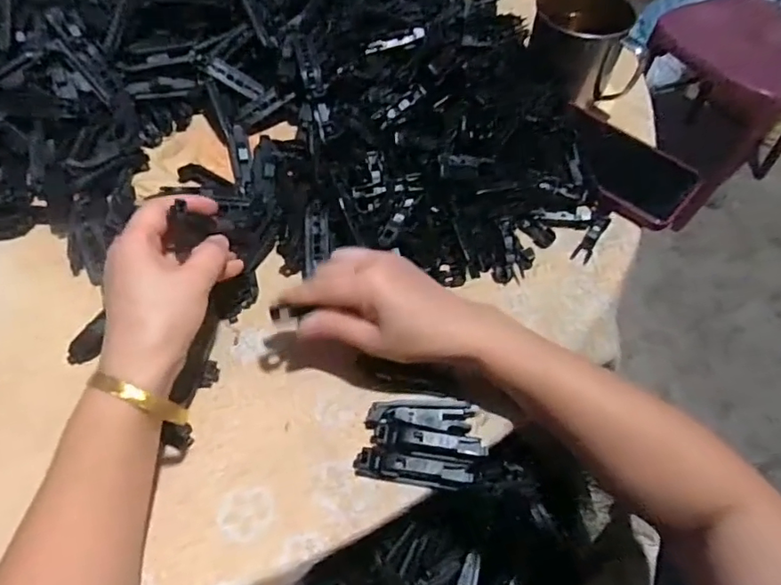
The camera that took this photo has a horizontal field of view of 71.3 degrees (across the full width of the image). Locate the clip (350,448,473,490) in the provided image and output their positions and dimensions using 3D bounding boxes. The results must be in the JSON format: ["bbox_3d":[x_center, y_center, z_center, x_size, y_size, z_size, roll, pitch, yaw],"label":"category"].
[{"bbox_3d":[0.016,0.117,0.360,0.078,0.015,0.017,6,58,3],"label":"clip"}]

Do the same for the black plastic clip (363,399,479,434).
[{"bbox_3d":[0.022,0.086,0.379,0.075,0.011,0.022,3,58,1],"label":"black plastic clip"}]

